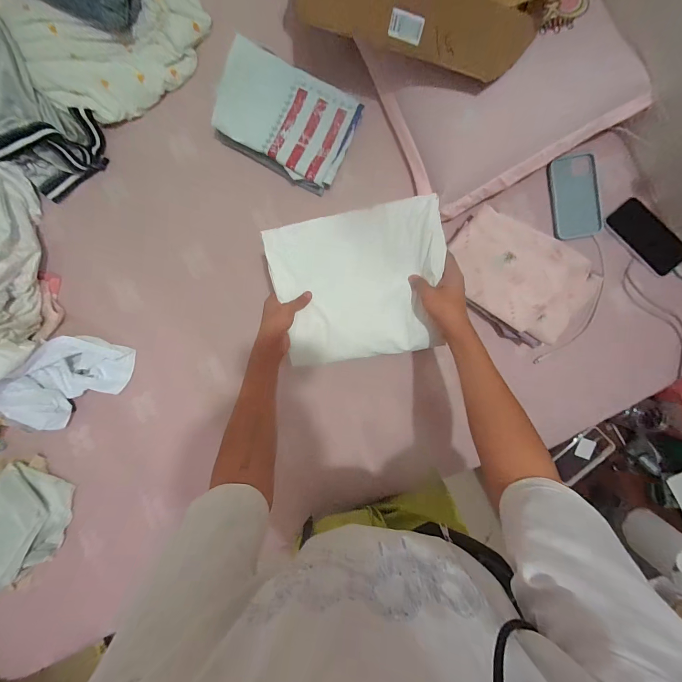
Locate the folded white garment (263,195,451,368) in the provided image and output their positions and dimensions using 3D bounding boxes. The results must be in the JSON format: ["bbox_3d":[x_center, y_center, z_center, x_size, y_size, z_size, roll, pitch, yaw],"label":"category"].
[{"bbox_3d":[0.028,-0.092,0.522,0.272,0.049,0.238,-9,94,6],"label":"folded white garment"}]

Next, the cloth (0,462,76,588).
[{"bbox_3d":[-0.742,0.435,0.703,0.188,0.034,0.277,32,87,-12],"label":"cloth"}]

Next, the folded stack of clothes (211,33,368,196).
[{"bbox_3d":[-0.111,-0.437,0.611,0.266,0.051,0.180,30,97,2],"label":"folded stack of clothes"}]

